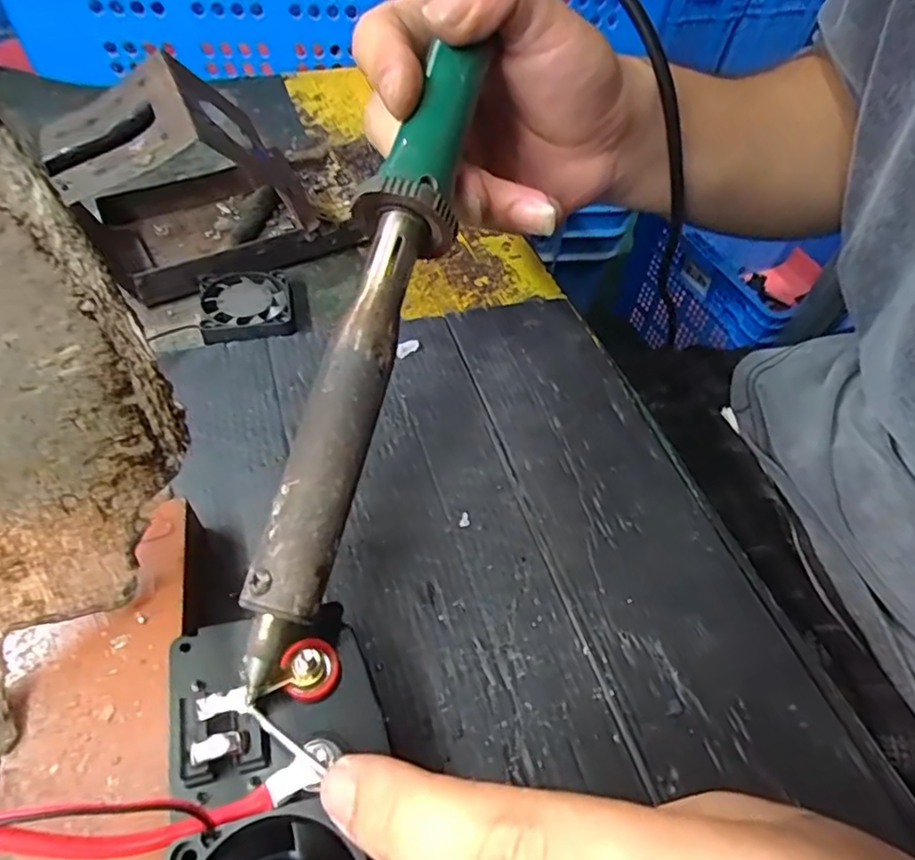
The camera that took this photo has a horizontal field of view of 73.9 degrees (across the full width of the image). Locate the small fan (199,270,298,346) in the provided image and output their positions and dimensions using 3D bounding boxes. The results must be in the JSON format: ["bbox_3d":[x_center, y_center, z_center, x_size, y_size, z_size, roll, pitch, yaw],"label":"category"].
[{"bbox_3d":[-0.099,-0.059,0.287,0.040,0.009,0.042,-12,54,-12],"label":"small fan"}]

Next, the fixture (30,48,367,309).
[{"bbox_3d":[-0.122,-0.121,0.288,0.118,0.081,0.080,-28,58,-23],"label":"fixture"}]

